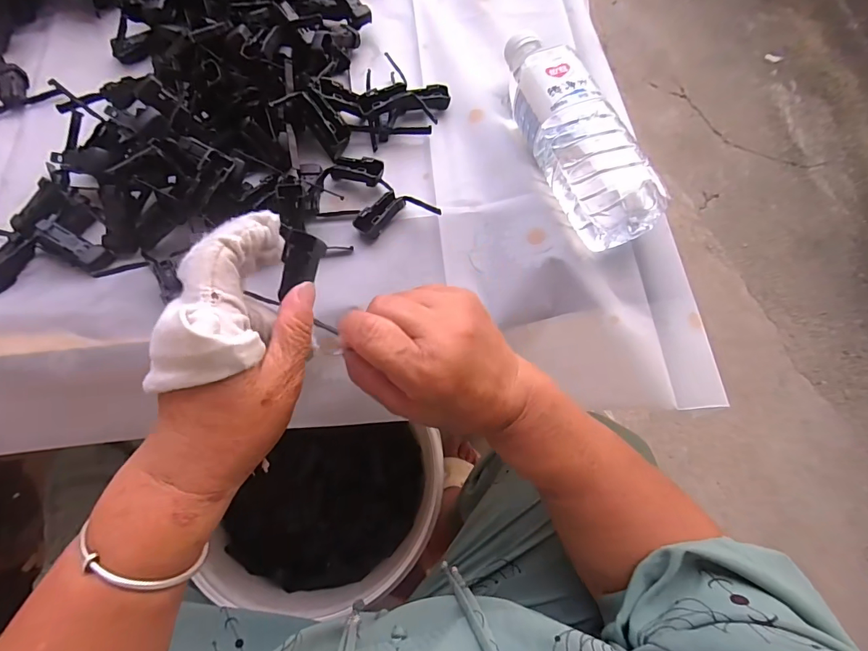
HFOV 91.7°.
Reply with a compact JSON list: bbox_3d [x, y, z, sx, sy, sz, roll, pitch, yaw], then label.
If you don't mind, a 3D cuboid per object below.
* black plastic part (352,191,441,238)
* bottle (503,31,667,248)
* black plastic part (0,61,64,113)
[{"bbox_3d":[-0.033,-0.095,0.344,0.066,0.019,0.036,-13,72,-10],"label":"black plastic part"},{"bbox_3d":[0.109,-0.161,0.348,0.063,0.055,0.206,-24,72,-9],"label":"bottle"},{"bbox_3d":[-0.382,-0.215,0.380,0.077,0.014,0.048,-24,74,-13],"label":"black plastic part"}]

